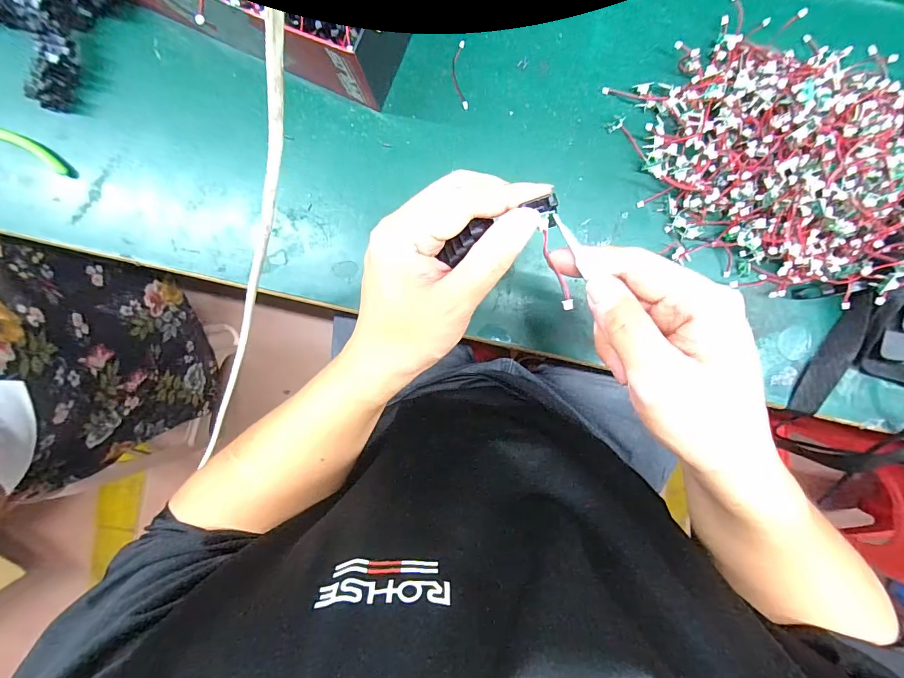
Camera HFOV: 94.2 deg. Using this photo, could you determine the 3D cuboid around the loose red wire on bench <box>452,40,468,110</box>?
[{"bbox_3d":[0.007,-0.226,0.360,0.012,0.004,0.056,-4,97,2],"label":"loose red wire on bench"}]

